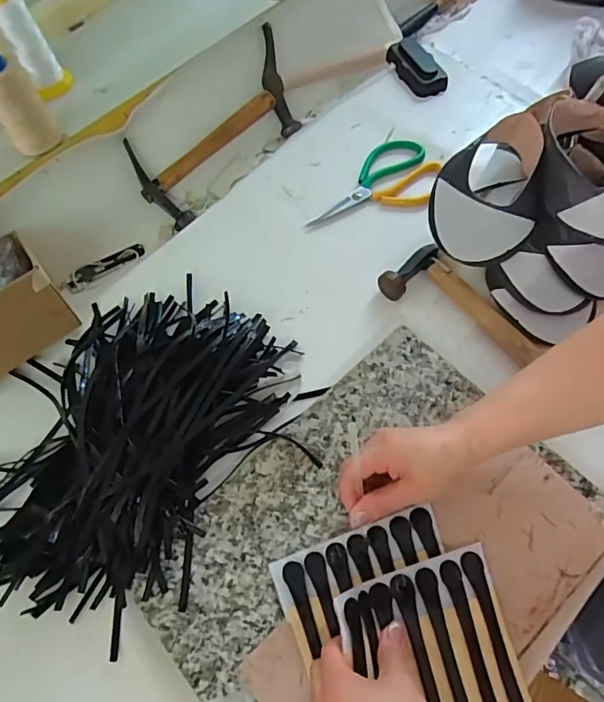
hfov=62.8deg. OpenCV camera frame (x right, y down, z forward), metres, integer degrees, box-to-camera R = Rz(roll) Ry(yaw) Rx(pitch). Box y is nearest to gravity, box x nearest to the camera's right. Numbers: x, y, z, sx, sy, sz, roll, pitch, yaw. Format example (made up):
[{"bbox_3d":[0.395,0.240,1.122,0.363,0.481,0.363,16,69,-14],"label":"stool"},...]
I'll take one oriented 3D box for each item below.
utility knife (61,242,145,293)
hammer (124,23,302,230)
[{"bbox_3d":[-0.271,-0.114,0.678,0.115,0.009,0.030,-35,67,-11],"label":"utility knife"},{"bbox_3d":[-0.111,-0.309,0.694,0.284,0.031,0.126,-46,111,-10],"label":"hammer"}]

